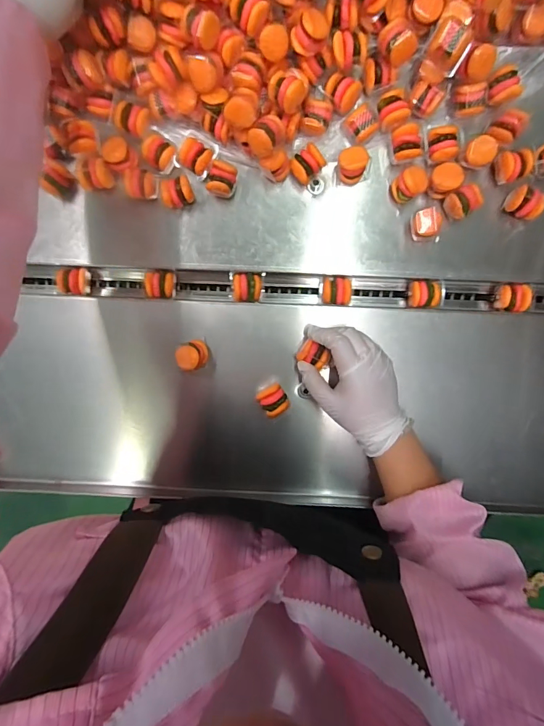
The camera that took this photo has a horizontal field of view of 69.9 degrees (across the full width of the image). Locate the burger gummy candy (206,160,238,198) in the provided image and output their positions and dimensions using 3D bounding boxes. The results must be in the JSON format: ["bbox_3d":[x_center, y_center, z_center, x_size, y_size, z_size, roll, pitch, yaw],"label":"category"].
[{"bbox_3d":[-0.052,-0.193,0.415,0.025,0.033,0.032,18,96,-1],"label":"burger gummy candy"}]

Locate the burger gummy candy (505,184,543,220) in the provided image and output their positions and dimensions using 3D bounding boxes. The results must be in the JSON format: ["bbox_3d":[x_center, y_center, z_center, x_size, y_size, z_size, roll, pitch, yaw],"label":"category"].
[{"bbox_3d":[0.272,-0.171,0.421,0.031,0.035,0.025,28,95,-2],"label":"burger gummy candy"}]

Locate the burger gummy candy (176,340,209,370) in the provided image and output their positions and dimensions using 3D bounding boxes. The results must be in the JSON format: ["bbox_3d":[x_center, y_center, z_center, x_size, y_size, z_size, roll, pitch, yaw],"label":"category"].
[{"bbox_3d":[-0.089,-0.009,0.441,0.033,0.035,0.030,0,96,0],"label":"burger gummy candy"}]

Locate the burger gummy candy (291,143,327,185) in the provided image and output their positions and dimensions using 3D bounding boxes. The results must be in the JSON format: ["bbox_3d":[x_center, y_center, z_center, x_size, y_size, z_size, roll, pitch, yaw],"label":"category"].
[{"bbox_3d":[0.038,-0.212,0.420,0.034,0.029,0.027,-40,94,4],"label":"burger gummy candy"}]

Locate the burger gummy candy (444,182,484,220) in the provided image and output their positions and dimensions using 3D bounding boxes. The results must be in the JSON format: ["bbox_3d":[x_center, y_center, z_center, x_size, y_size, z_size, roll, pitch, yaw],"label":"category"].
[{"bbox_3d":[0.206,-0.173,0.421,0.030,0.030,0.028,-34,95,4],"label":"burger gummy candy"}]

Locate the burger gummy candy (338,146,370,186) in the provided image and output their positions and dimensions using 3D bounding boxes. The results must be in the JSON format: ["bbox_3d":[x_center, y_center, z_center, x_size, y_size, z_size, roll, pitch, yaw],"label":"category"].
[{"bbox_3d":[0.086,-0.212,0.417,0.032,0.034,0.031,0,96,0],"label":"burger gummy candy"}]

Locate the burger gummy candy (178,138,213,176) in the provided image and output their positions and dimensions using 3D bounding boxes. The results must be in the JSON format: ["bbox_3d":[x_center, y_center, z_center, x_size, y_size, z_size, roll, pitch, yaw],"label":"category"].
[{"bbox_3d":[-0.081,-0.220,0.422,0.032,0.026,0.028,36,95,-3],"label":"burger gummy candy"}]

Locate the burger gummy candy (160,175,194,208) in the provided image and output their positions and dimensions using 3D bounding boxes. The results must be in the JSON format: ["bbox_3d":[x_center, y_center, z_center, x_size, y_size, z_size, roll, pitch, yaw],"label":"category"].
[{"bbox_3d":[-0.101,-0.183,0.424,0.033,0.030,0.029,-13,96,2],"label":"burger gummy candy"}]

